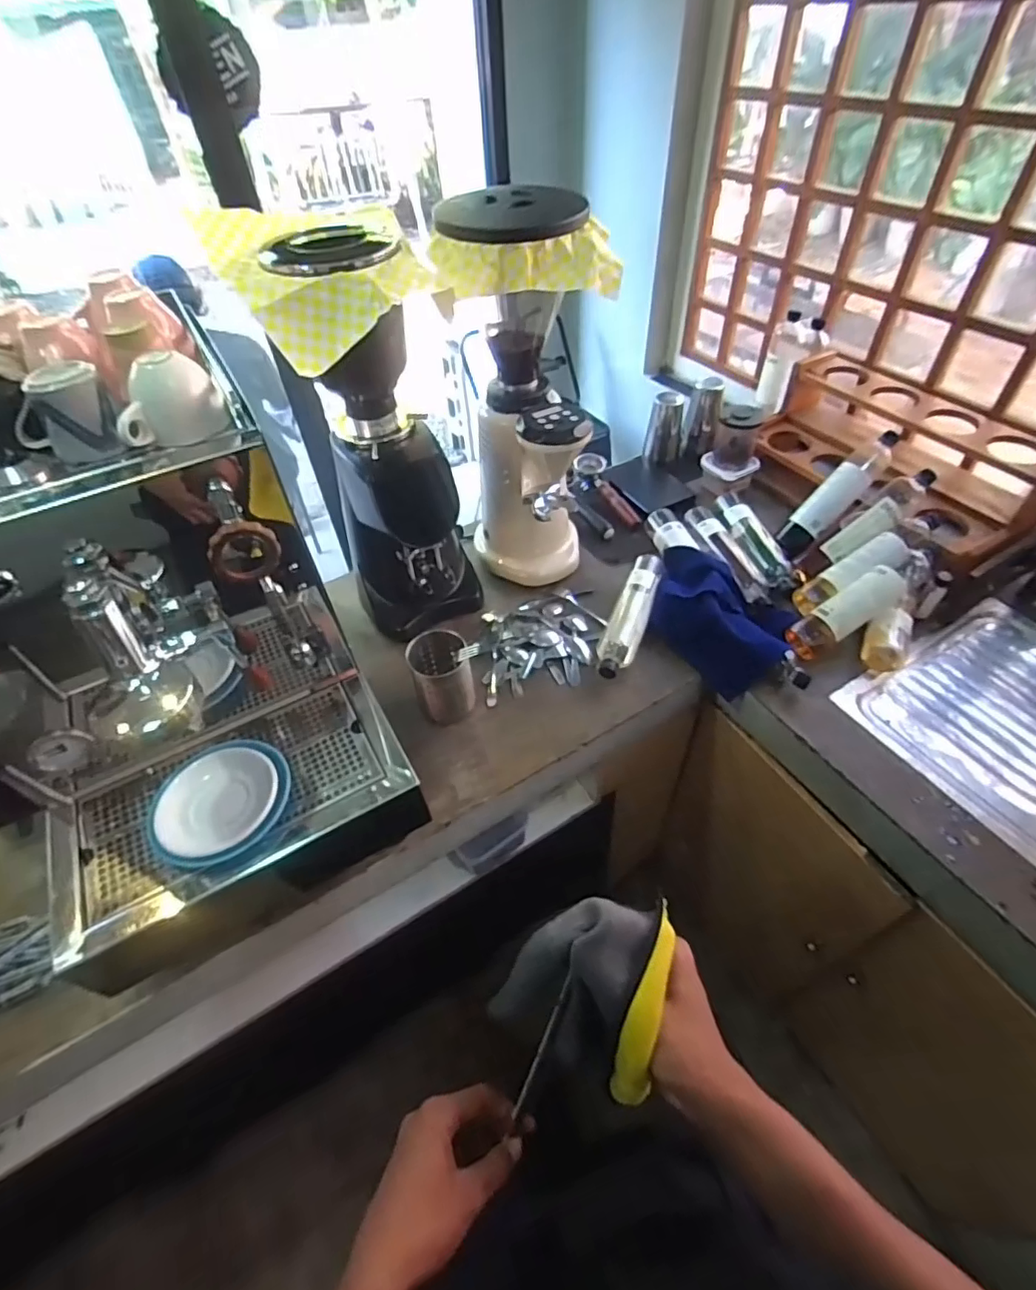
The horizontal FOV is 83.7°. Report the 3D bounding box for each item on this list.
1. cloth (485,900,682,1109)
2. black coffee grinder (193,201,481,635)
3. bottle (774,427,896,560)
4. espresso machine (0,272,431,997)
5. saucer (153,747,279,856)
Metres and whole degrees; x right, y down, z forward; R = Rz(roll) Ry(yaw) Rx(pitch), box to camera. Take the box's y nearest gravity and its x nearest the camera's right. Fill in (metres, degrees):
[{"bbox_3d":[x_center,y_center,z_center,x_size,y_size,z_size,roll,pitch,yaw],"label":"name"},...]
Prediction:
[{"bbox_3d":[0.051,0.263,0.451,0.113,0.104,0.122,13,54,11],"label":"cloth"},{"bbox_3d":[-0.232,-0.307,0.920,0.240,0.571,0.262,-23,51,-16],"label":"black coffee grinder"},{"bbox_3d":[0.616,-0.288,1.118,0.289,0.070,0.081,-46,61,-1],"label":"bottle"},{"bbox_3d":[-0.426,0.007,0.675,0.393,0.562,0.492,-25,52,-18],"label":"espresso machine"},{"bbox_3d":[-0.349,0.179,0.673,0.131,0.017,0.117,-19,50,-13],"label":"saucer"}]

